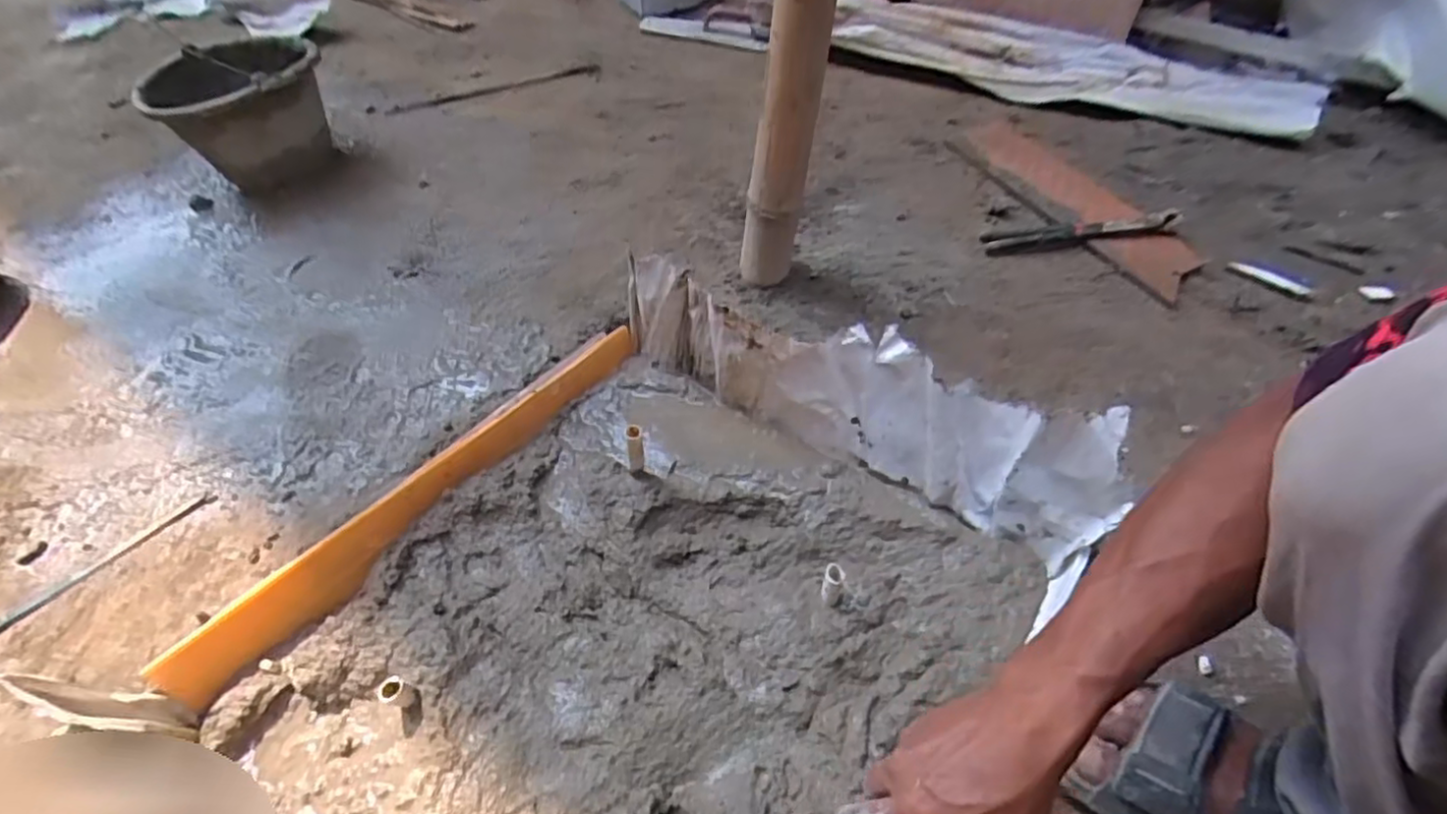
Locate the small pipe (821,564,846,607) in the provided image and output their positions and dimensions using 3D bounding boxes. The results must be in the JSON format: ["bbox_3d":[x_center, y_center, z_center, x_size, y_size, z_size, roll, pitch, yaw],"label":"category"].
[{"bbox_3d":[0.096,0.156,0.579,0.017,0.043,0.018,-1,50,1],"label":"small pipe"}]

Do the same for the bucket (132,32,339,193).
[{"bbox_3d":[-0.723,-0.449,1.011,0.231,0.179,0.219,-31,55,-22],"label":"bucket"}]

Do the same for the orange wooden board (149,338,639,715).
[{"bbox_3d":[-0.287,0.072,0.676,0.032,0.049,0.529,30,57,25],"label":"orange wooden board"}]

